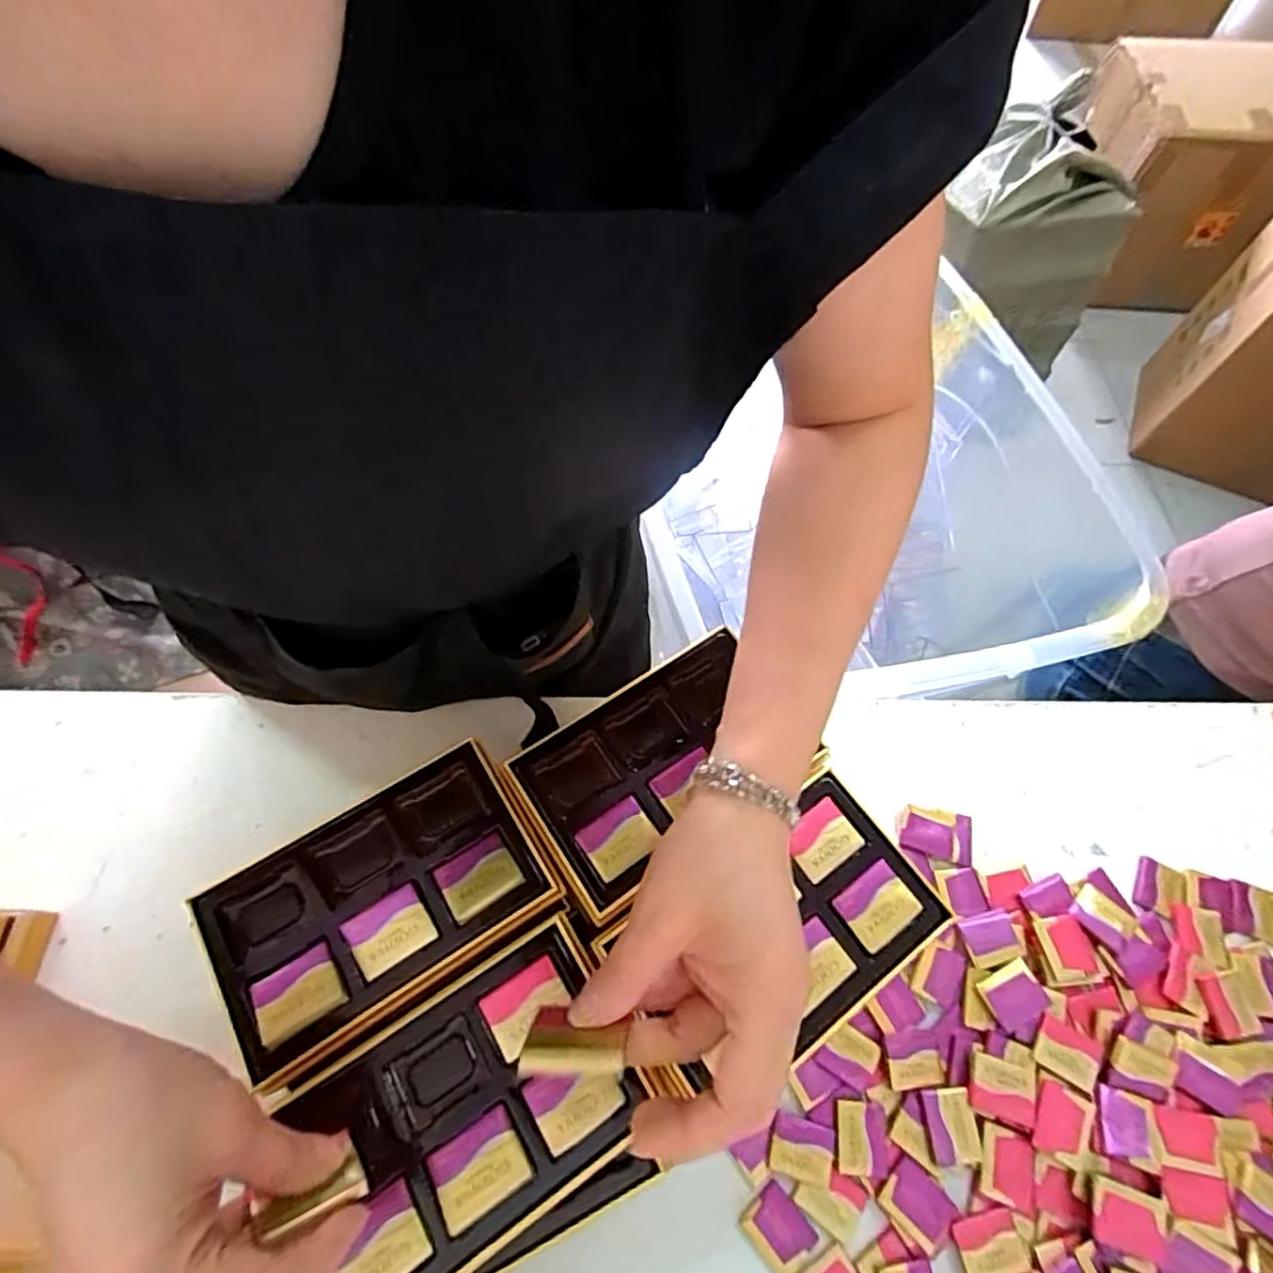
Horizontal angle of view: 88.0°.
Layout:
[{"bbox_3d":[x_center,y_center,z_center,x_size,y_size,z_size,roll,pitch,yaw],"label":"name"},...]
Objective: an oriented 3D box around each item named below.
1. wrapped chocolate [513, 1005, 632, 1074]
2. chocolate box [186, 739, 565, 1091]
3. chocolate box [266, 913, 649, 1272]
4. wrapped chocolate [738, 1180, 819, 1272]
[{"bbox_3d":[-0.024,0.152,0.247,0.037,0.007,0.024,-6,29,9],"label":"wrapped chocolate"},{"bbox_3d":[-0.134,0.136,0.347,0.160,0.027,0.099,-29,68,-15],"label":"chocolate box"},{"bbox_3d":[-0.081,0.222,0.307,0.154,0.020,0.101,-29,68,-15],"label":"chocolate box"},{"bbox_3d":[0.086,0.360,0.399,0.033,0.004,0.039,-37,70,-18],"label":"wrapped chocolate"}]

